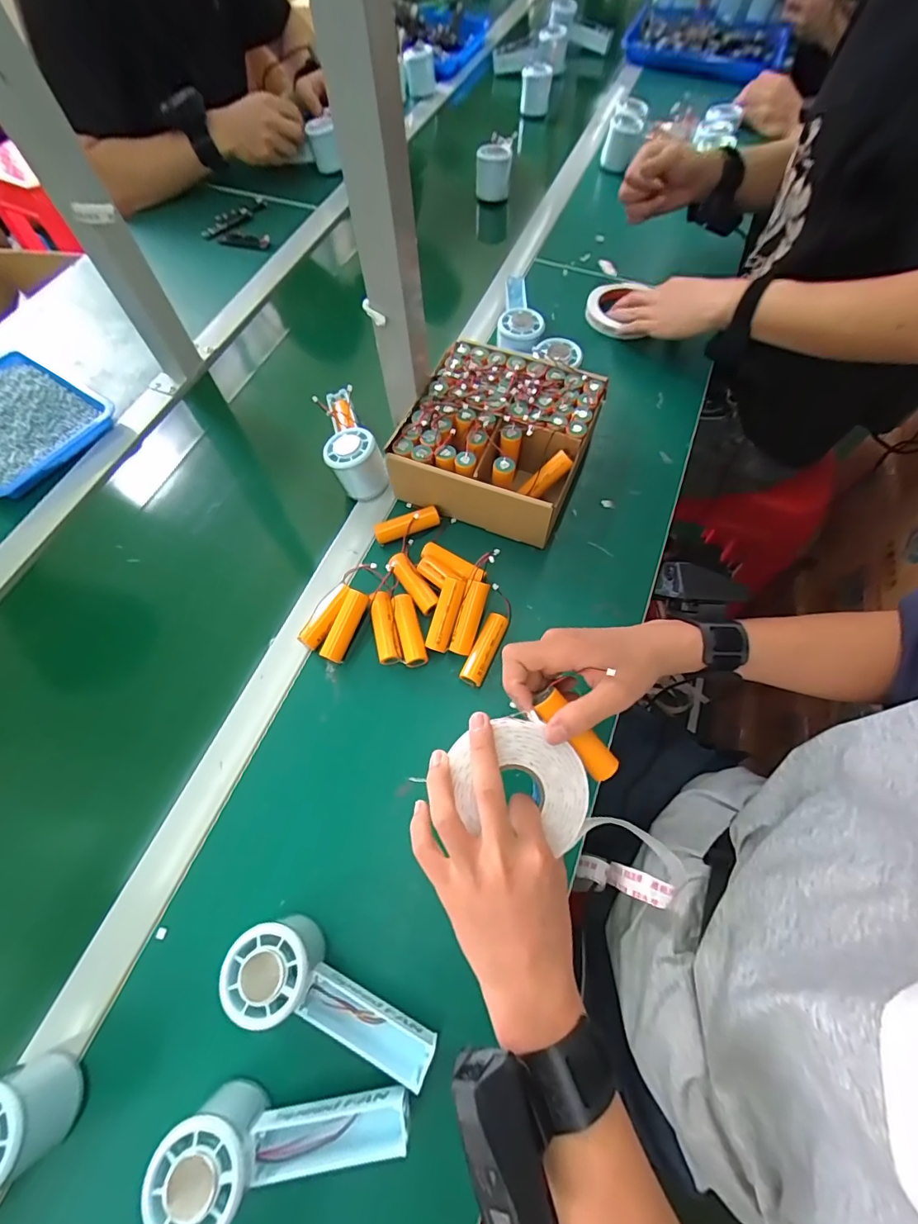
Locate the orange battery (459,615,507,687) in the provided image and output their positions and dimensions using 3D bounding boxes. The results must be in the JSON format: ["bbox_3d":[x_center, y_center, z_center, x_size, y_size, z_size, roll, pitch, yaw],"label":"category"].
[{"bbox_3d":[0.025,0.038,0.463,0.021,0.022,0.074,23,67,10],"label":"orange battery"}]

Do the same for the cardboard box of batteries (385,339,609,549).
[{"bbox_3d":[0.044,-0.189,0.532,0.182,0.081,0.189,21,67,10],"label":"cardboard box of batteries"}]

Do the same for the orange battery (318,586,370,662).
[{"bbox_3d":[-0.111,0.014,0.467,0.022,0.024,0.071,19,66,9],"label":"orange battery"}]

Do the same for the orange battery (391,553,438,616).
[{"bbox_3d":[-0.047,-0.028,0.485,0.023,0.018,0.069,-36,70,-15],"label":"orange battery"}]

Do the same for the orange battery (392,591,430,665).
[{"bbox_3d":[-0.049,0.018,0.468,0.021,0.017,0.074,-14,66,-6],"label":"orange battery"}]

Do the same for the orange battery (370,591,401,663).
[{"bbox_3d":[-0.072,0.016,0.467,0.022,0.018,0.072,-10,65,-5],"label":"orange battery"}]

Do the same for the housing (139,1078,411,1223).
[{"bbox_3d":[-0.108,0.341,0.300,0.150,0.048,0.056,-2,65,-1],"label":"housing"}]

